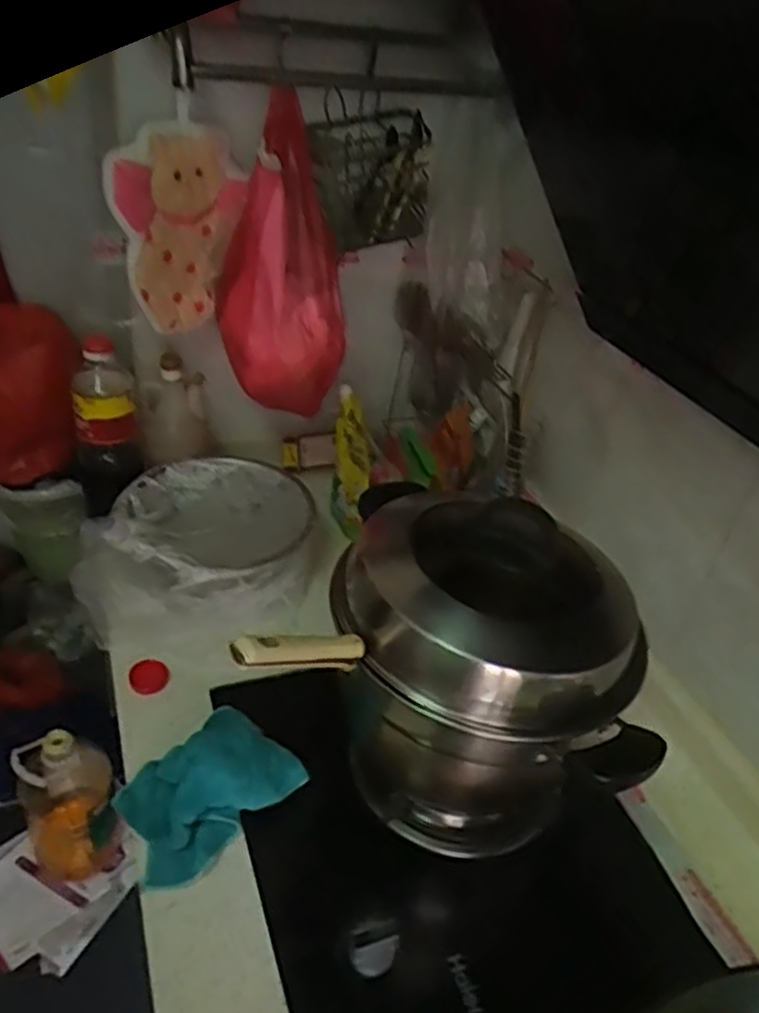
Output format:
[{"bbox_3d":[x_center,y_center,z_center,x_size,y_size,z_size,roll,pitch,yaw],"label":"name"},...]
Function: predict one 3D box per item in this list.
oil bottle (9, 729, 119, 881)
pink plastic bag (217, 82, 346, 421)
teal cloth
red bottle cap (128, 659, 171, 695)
[{"bbox_3d":[-0.586,0.554,1.393,0.164,0.349,0.142,-15,41,-28],"label":"oil bottle"},{"bbox_3d":[-0.125,-0.285,0.960,0.149,0.374,0.130,-6,38,-19],"label":"pink plastic bag"},{"bbox_3d":[-0.163,0.267,0.704,0.163,0.057,0.118,-22,45,-35],"label":"teal cloth"},{"bbox_3d":[-0.259,0.190,0.827,0.042,0.017,0.043,5,36,-4],"label":"red bottle cap"}]

